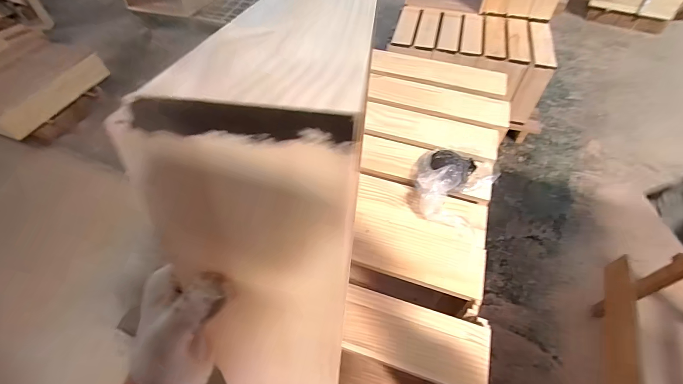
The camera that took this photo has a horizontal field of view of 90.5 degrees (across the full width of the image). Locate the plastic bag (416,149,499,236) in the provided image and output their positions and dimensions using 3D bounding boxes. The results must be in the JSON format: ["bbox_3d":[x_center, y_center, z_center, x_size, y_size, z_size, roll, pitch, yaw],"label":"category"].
[{"bbox_3d":[0.211,-0.019,0.664,0.152,0.061,0.195,25,56,18],"label":"plastic bag"}]

